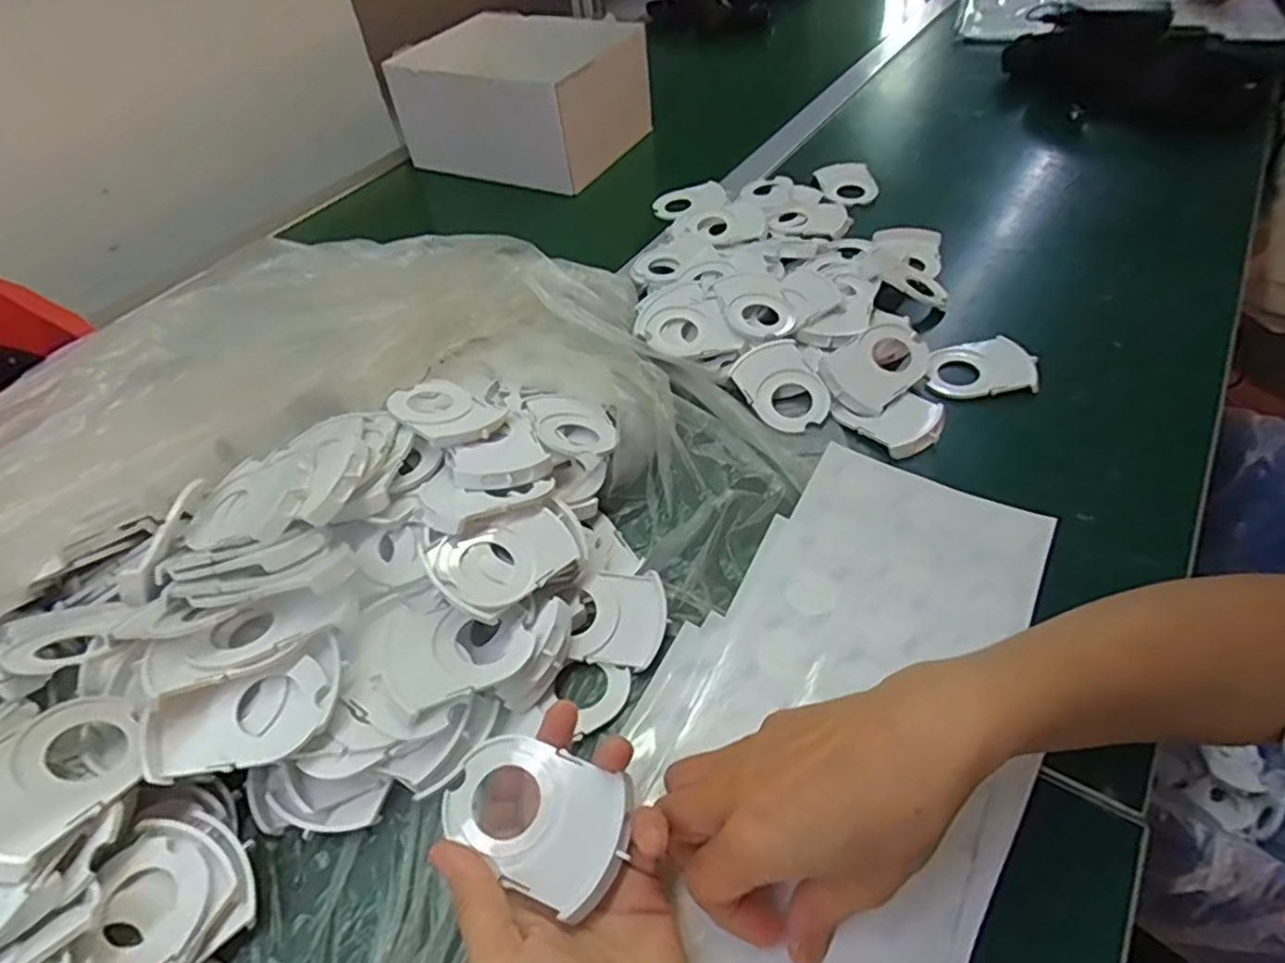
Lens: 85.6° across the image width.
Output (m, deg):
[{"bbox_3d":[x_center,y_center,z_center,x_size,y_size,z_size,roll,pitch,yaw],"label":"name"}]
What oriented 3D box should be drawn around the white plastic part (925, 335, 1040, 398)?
[{"bbox_3d":[0.255,-0.088,0.525,0.073,0.016,0.052,-5,47,2],"label":"white plastic part"}]

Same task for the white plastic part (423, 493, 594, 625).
[{"bbox_3d":[-0.071,0.040,0.387,0.092,0.013,0.051,-27,63,-35],"label":"white plastic part"}]

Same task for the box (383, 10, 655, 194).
[{"bbox_3d":[-0.139,-0.461,0.837,0.254,0.123,0.176,18,52,21],"label":"box"}]

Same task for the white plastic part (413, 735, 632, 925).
[{"bbox_3d":[-0.048,0.142,0.296,0.083,0.013,0.054,12,50,17],"label":"white plastic part"}]

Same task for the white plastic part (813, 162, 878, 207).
[{"bbox_3d":[0.218,-0.321,0.740,0.050,0.010,0.082,-8,47,0],"label":"white plastic part"}]

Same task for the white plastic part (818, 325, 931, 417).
[{"bbox_3d":[0.180,-0.089,0.523,0.090,0.018,0.053,-34,82,-23],"label":"white plastic part"}]

